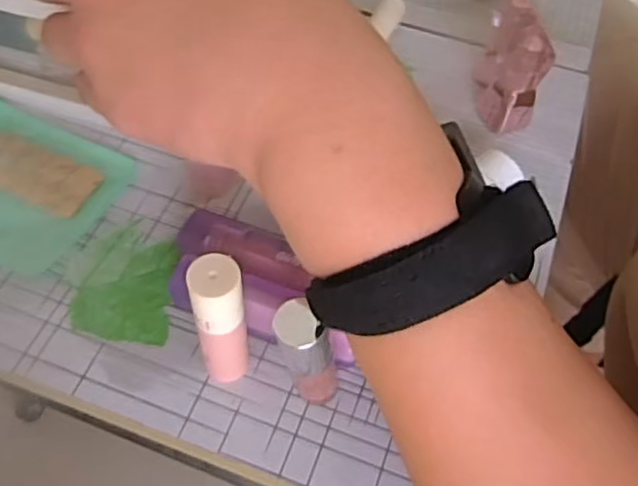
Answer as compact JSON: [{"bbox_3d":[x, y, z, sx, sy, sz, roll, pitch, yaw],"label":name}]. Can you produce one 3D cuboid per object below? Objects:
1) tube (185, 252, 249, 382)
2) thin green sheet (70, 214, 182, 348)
[{"bbox_3d":[-0.040,0.032,0.270,0.020,0.075,0.019,-7,56,-9],"label":"tube"},{"bbox_3d":[-0.094,0.018,0.322,0.049,0.004,0.065,2,55,-2],"label":"thin green sheet"}]

